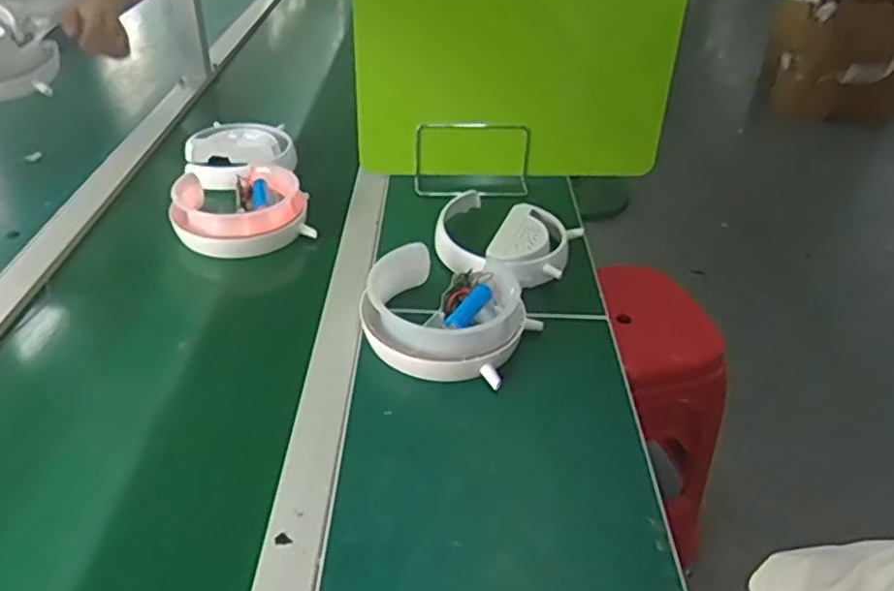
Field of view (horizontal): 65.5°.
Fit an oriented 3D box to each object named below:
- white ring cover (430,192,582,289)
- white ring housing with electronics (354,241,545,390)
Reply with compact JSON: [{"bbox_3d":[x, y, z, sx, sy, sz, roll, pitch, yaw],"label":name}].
[{"bbox_3d":[0.055,-0.063,0.773,0.177,0.043,0.162,27,43,31],"label":"white ring cover"},{"bbox_3d":[0.005,0.011,0.657,0.146,0.062,0.148,20,39,23],"label":"white ring housing with electronics"}]

